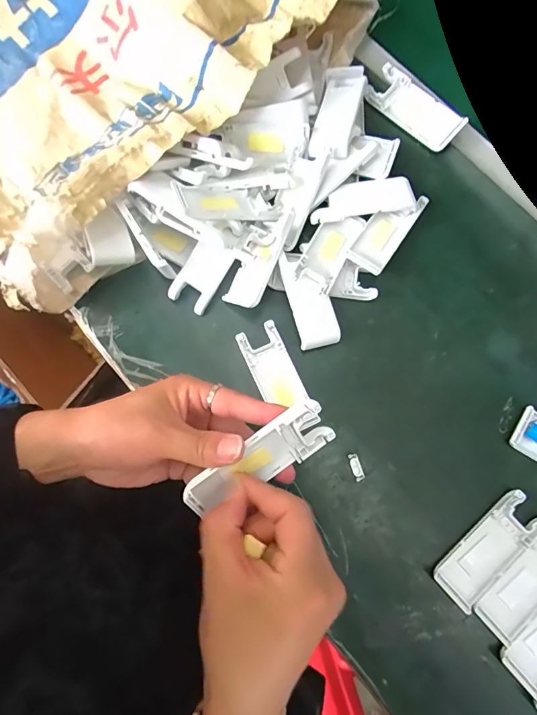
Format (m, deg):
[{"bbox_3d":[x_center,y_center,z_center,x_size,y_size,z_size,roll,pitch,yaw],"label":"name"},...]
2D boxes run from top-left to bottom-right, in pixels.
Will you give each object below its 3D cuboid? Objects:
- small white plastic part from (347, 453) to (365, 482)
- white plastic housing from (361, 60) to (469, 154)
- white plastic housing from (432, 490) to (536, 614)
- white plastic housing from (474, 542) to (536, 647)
[{"bbox_3d":[0.079,0.098,0.356,0.010,0.004,0.023,-20,80,-2],"label":"small white plastic part"},{"bbox_3d":[0.148,-0.253,0.404,0.101,0.021,0.042,41,83,8],"label":"white plastic housing"},{"bbox_3d":[0.186,0.161,0.333,0.102,0.010,0.041,-41,81,-6],"label":"white plastic housing"},{"bbox_3d":[0.218,0.185,0.327,0.102,0.007,0.039,-42,81,-6],"label":"white plastic housing"}]

